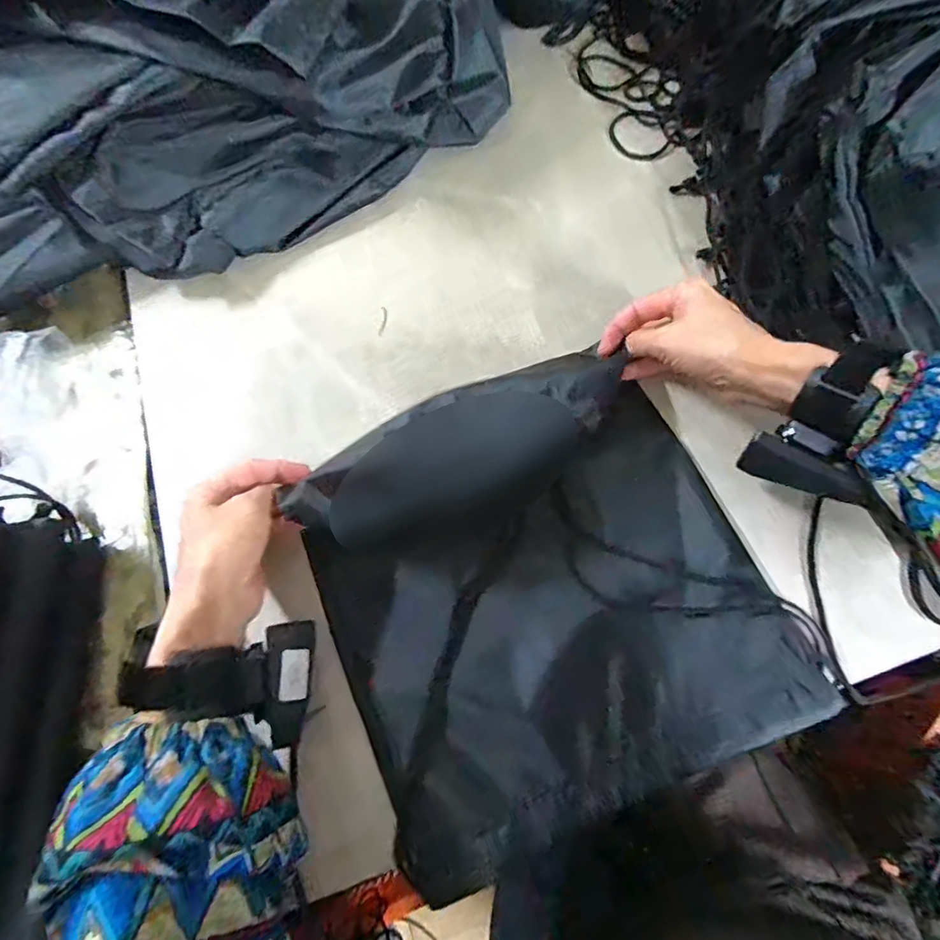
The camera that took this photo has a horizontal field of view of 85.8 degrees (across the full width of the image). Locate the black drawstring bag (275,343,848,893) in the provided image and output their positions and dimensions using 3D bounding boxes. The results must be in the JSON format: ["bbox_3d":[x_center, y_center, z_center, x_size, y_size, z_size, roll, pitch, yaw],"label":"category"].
[{"bbox_3d":[0.046,0.072,0.342,0.281,0.042,0.283,-23,71,-7],"label":"black drawstring bag"}]

